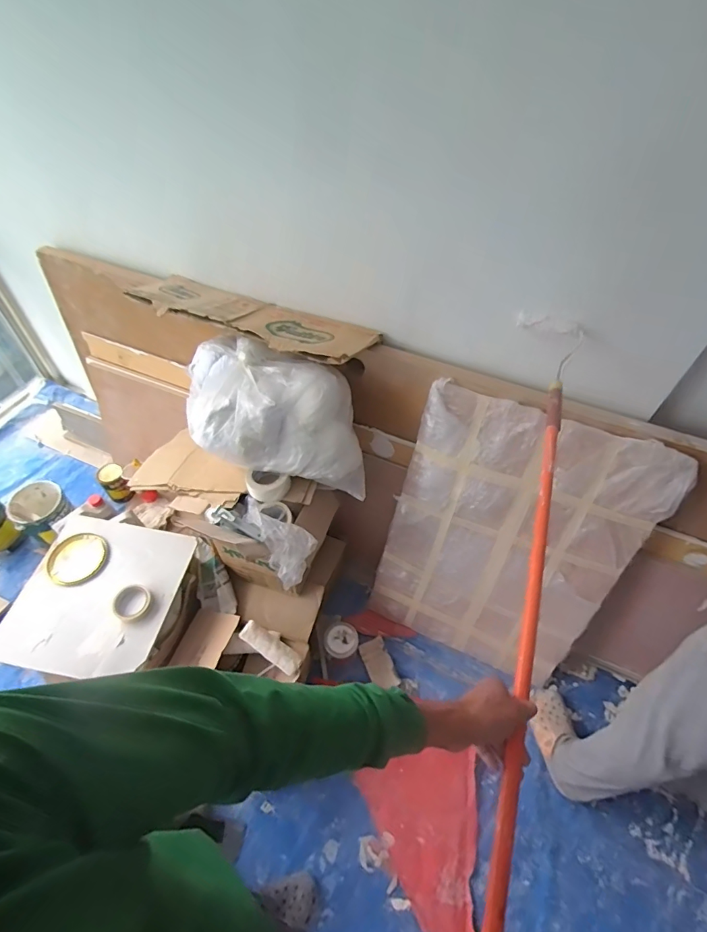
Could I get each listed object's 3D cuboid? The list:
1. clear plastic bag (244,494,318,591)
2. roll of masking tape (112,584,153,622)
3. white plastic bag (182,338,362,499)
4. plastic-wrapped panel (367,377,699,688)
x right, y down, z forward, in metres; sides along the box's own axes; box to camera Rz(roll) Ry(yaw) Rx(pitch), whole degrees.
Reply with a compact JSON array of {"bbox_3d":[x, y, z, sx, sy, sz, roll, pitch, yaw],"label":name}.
[{"bbox_3d":[-0.190,0.177,1.139,0.108,0.135,0.223,-30,58,-23],"label":"clear plastic bag"},{"bbox_3d":[-0.580,0.355,1.168,0.098,0.025,0.093,1,52,-1],"label":"roll of masking tape"},{"bbox_3d":[-0.206,-0.133,1.159,0.477,0.263,0.297,3,52,1],"label":"white plastic bag"},{"bbox_3d":[0.397,0.239,1.251,0.614,0.849,0.046,21,33,13],"label":"plastic-wrapped panel"}]

